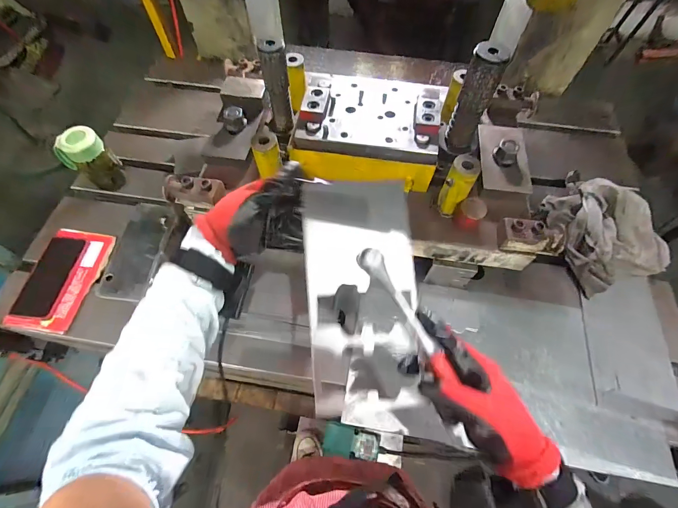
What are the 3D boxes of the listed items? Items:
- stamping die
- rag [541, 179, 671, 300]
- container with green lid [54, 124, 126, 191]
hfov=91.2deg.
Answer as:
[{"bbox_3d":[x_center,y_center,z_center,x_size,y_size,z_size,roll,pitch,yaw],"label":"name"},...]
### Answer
[{"bbox_3d":[0.065,-0.196,0.525,0.362,0.196,0.274,8,61,3],"label":"stamping die"},{"bbox_3d":[0.516,-0.053,0.651,0.188,0.068,0.220,-16,62,-9],"label":"rag"},{"bbox_3d":[-0.509,-0.194,0.684,0.060,0.129,0.080,31,65,15],"label":"container with green lid"}]

